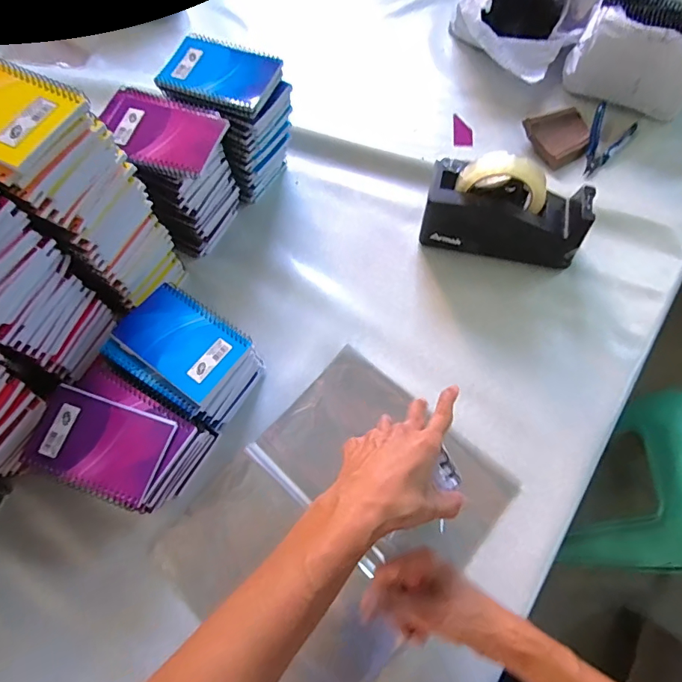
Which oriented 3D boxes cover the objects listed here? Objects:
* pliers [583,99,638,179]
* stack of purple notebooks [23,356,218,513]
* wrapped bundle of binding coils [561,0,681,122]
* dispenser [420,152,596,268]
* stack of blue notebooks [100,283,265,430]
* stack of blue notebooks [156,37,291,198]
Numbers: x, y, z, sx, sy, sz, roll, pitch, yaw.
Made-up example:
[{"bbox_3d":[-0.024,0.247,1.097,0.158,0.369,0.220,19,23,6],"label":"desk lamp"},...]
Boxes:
[{"bbox_3d":[0.398,-0.300,0.650,0.066,0.020,0.121,28,72,8],"label":"pliers"},{"bbox_3d":[-0.228,0.112,0.463,0.149,0.093,0.113,29,70,13],"label":"stack of purple notebooks"},{"bbox_3d":[0.450,-0.429,0.655,0.183,0.110,0.120,32,71,14],"label":"wrapped bundle of binding coils"},{"bbox_3d":[0.208,-0.168,0.551,0.196,0.125,0.077,13,67,6],"label":"dispenser"},{"bbox_3d":[-0.171,0.022,0.499,0.139,0.093,0.108,29,71,13],"label":"stack of blue notebooks"},{"bbox_3d":[-0.147,-0.291,0.595,0.134,0.165,0.109,24,69,11],"label":"stack of blue notebooks"}]

